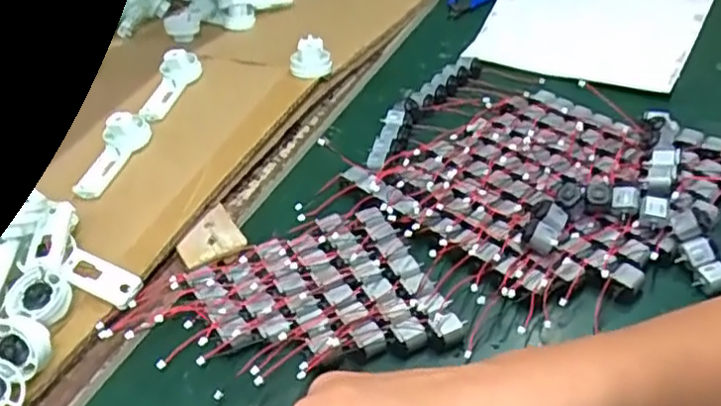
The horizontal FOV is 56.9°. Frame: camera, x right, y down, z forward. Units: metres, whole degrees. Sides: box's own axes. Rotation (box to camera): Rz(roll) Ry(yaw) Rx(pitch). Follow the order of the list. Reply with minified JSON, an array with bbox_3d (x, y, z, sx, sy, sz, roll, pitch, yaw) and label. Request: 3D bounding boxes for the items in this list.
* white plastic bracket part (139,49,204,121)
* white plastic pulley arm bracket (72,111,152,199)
[{"bbox_3d":[-0.183,-0.116,0.631,0.031,0.026,0.084,8,44,15],"label":"white plastic bracket part"},{"bbox_3d":[-0.215,-0.042,0.569,0.035,0.020,0.091,13,58,20],"label":"white plastic pulley arm bracket"}]

